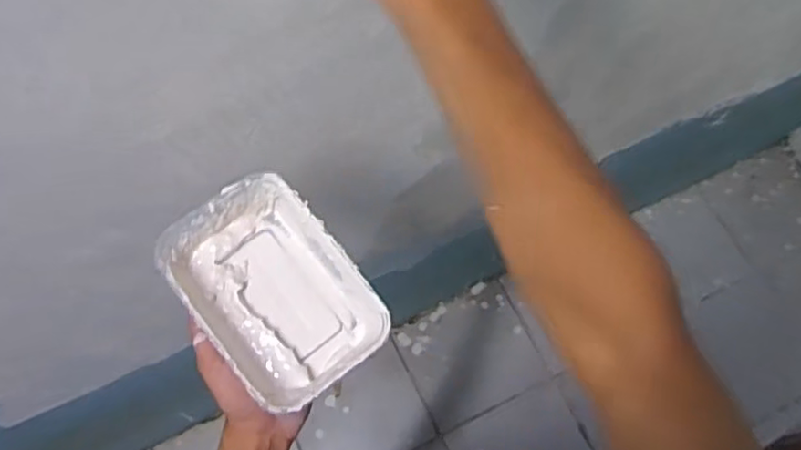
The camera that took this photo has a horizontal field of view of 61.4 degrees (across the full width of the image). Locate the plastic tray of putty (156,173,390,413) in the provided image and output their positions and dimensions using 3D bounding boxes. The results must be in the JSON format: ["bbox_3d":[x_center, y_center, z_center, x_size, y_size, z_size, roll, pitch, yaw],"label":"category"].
[{"bbox_3d":[-0.098,0.054,0.543,0.117,0.058,0.171,-38,77,-11],"label":"plastic tray of putty"}]

